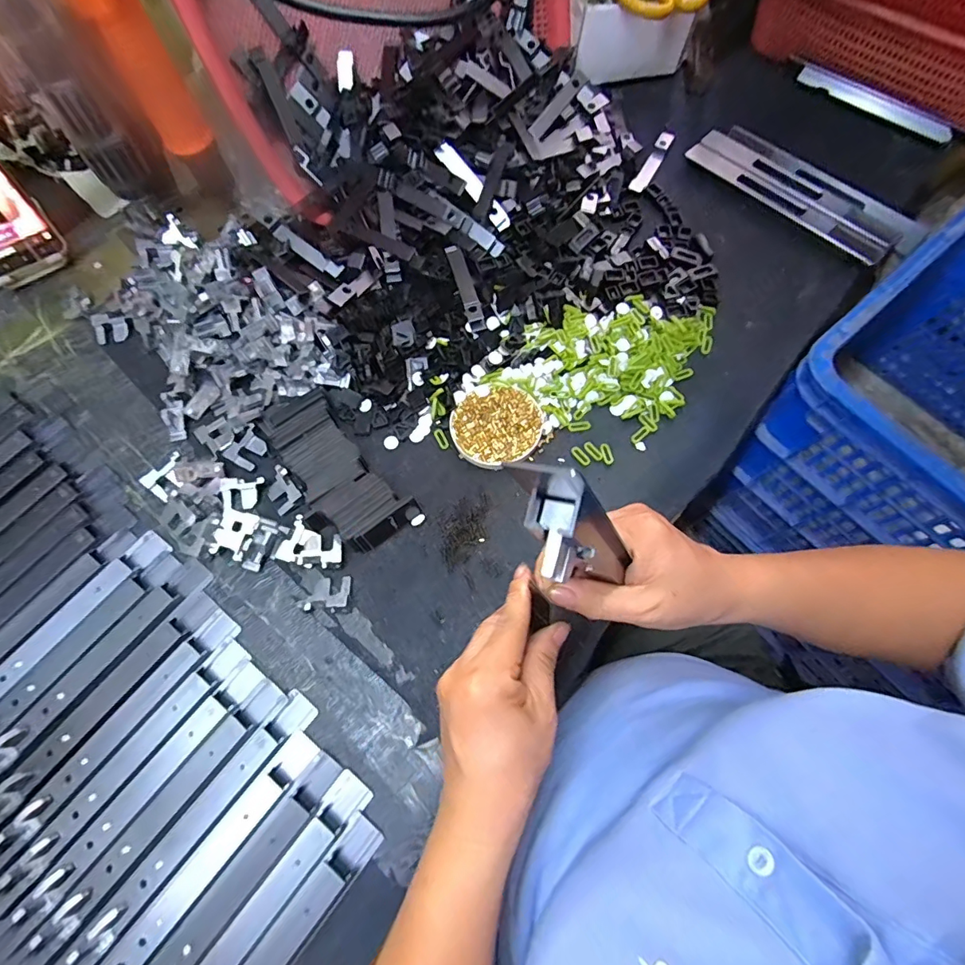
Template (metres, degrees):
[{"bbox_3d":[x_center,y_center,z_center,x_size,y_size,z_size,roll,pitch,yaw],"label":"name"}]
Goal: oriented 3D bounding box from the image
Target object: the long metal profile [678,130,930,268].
[{"bbox_3d":[0.318,-0.293,0.493,0.065,0.022,0.228,-41,75,-14],"label":"long metal profile"}]

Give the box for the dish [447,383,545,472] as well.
[{"bbox_3d":[0.013,-0.047,0.415,0.074,0.015,0.071,-37,74,-13],"label":"dish"}]

